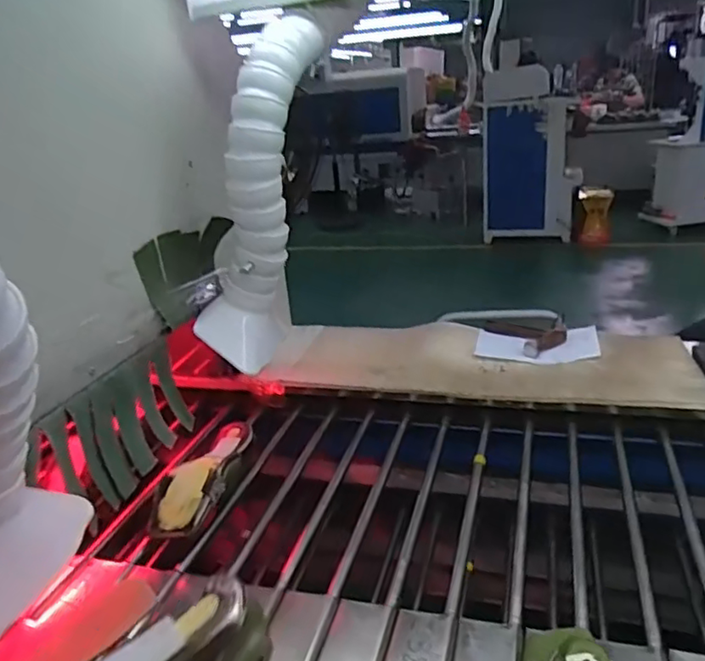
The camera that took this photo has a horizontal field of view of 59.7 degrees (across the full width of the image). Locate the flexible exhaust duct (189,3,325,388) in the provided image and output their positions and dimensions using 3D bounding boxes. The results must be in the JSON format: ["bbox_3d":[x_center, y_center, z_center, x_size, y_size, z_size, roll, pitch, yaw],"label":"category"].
[{"bbox_3d":[-0.133,-0.184,0.863,0.110,0.441,0.187,12,27,38],"label":"flexible exhaust duct"}]

